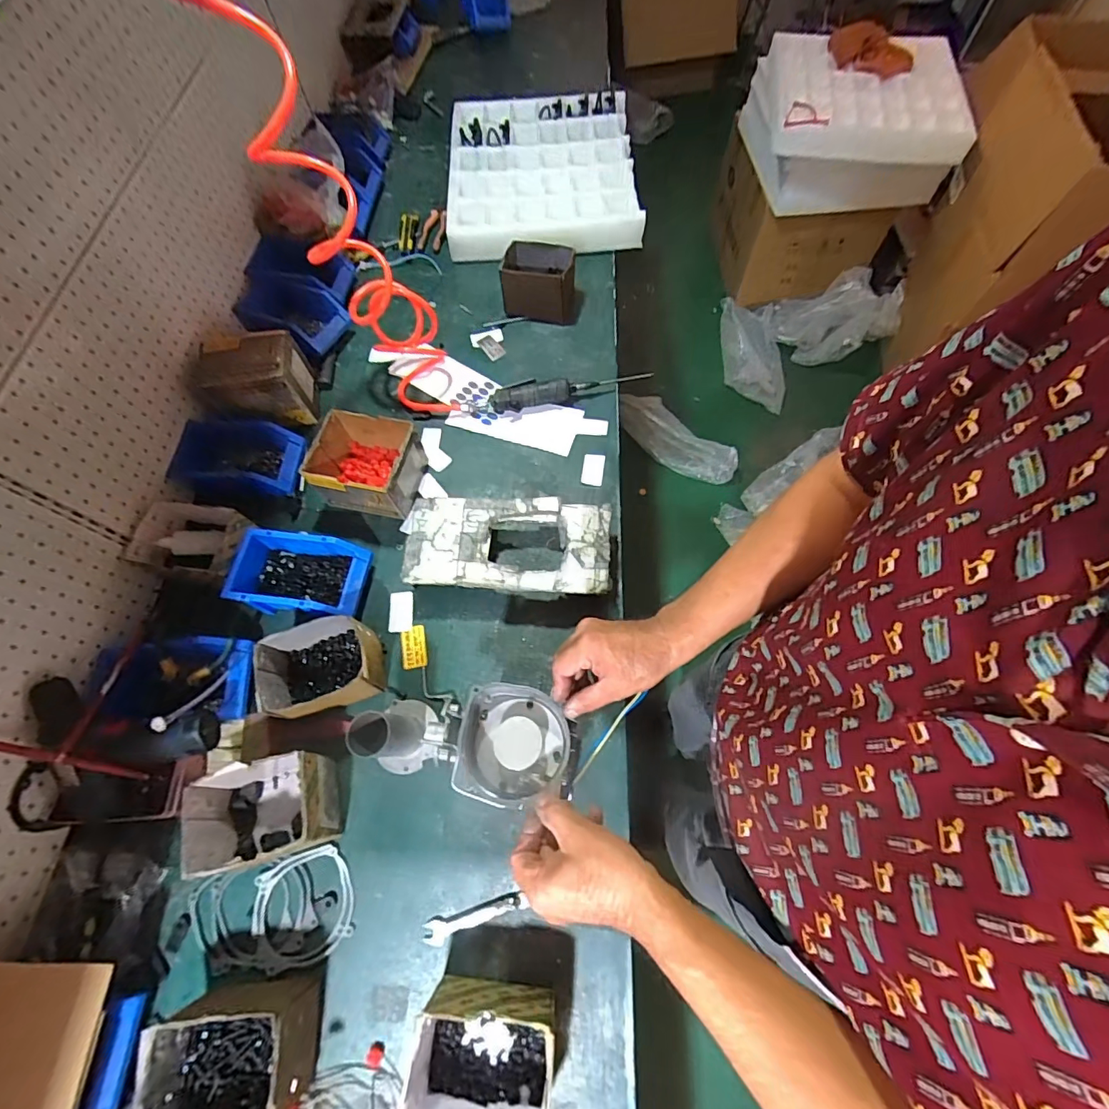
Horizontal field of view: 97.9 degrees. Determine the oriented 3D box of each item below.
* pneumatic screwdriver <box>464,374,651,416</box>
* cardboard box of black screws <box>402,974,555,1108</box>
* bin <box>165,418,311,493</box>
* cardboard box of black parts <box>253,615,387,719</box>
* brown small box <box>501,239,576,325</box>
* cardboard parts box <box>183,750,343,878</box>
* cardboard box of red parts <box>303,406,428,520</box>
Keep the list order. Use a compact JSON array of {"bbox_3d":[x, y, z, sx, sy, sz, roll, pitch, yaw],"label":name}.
[{"bbox_3d":[0.004,-0.307,0.912,0.362,0.042,0.057,-8,66,-1],"label":"pneumatic screwdriver"},{"bbox_3d":[-0.076,0.546,0.514,0.146,0.096,0.126,4,67,4],"label":"cardboard box of black screws"},{"bbox_3d":[-0.536,-0.158,0.830,0.178,0.083,0.140,-2,66,1],"label":"bin"},{"bbox_3d":[-0.325,0.159,0.685,0.152,0.077,0.111,-19,67,-6],"label":"cardboard box of black parts"},{"bbox_3d":[-0.030,-0.560,0.994,0.143,0.106,0.107,5,67,5],"label":"brown small box"},{"bbox_3d":[-0.360,0.320,0.609,0.149,0.094,0.116,-13,66,-3],"label":"cardboard parts box"},{"bbox_3d":[-0.315,-0.151,0.811,0.154,0.093,0.138,7,67,5],"label":"cardboard box of red parts"}]

